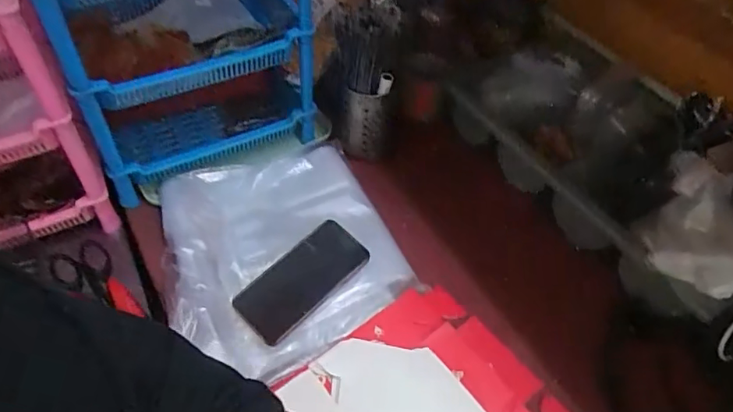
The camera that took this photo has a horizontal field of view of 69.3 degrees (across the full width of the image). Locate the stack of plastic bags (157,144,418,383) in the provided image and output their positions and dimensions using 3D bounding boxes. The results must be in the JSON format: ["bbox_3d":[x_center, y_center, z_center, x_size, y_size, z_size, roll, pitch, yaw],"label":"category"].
[{"bbox_3d":[-0.114,0.051,0.693,0.284,0.034,0.318,-15,52,-17],"label":"stack of plastic bags"}]

